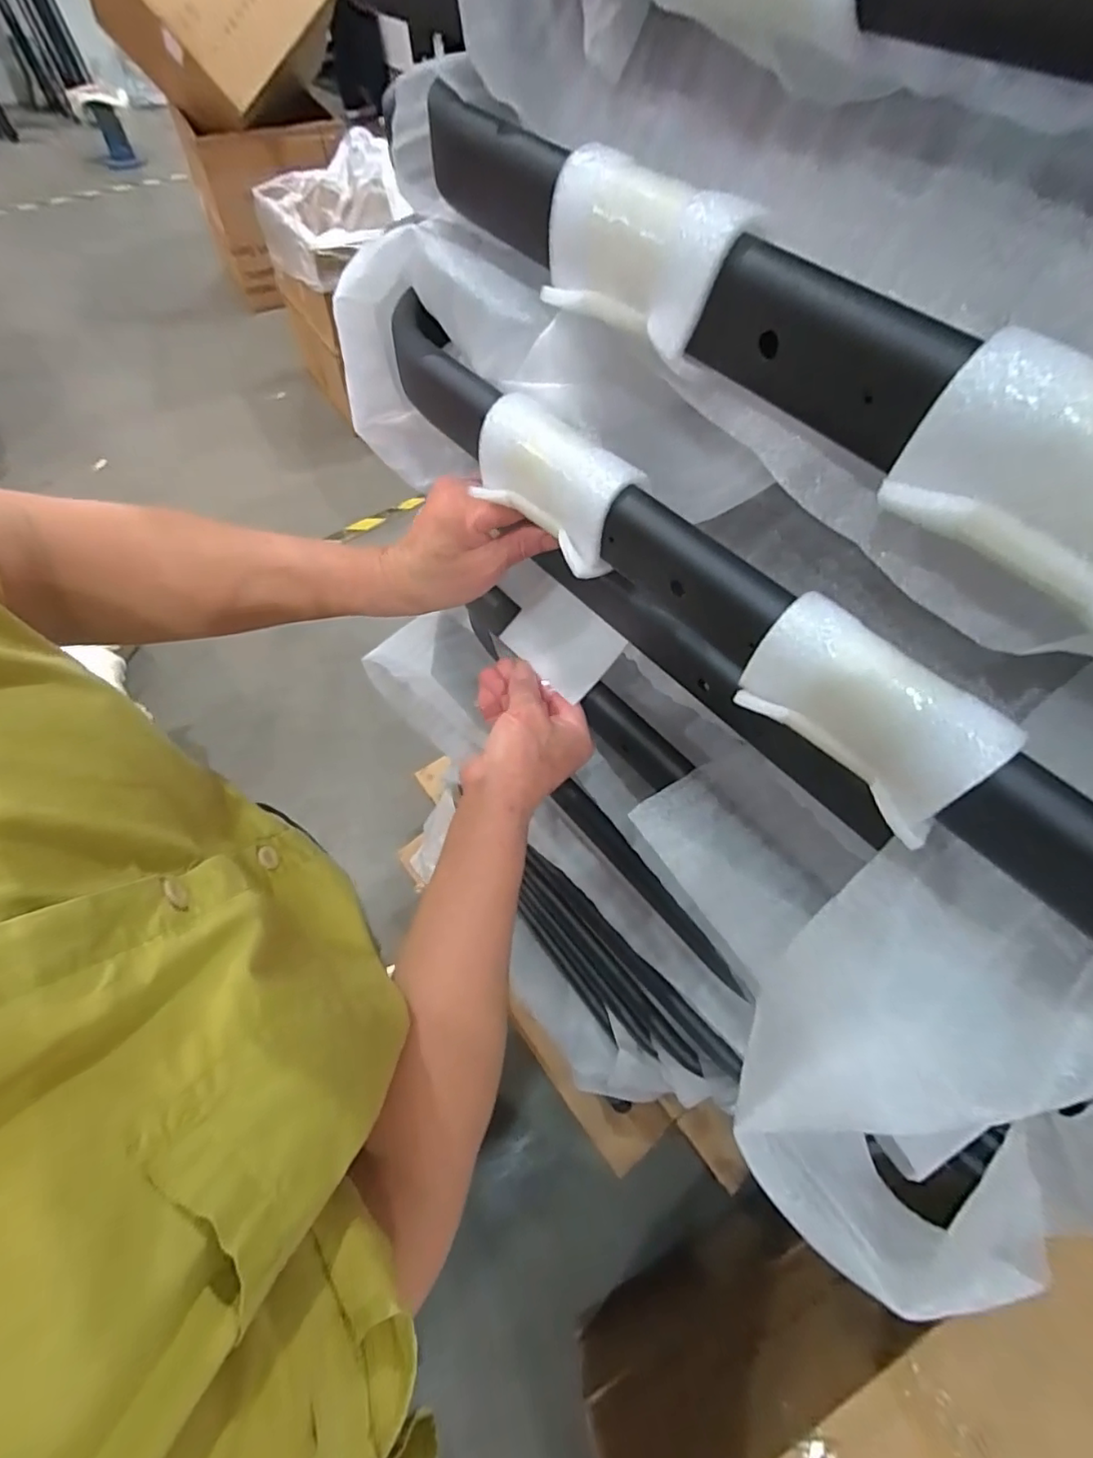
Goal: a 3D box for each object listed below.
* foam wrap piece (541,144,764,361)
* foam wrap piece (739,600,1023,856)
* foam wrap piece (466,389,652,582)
[{"bbox_3d":[0.032,-0.175,0.213,0.027,0.044,0.082,-35,66,-21],"label":"foam wrap piece"},{"bbox_3d":[0.112,-0.006,0.205,0.032,0.041,0.081,-37,67,-22],"label":"foam wrap piece"},{"bbox_3d":[0.001,-0.116,0.271,0.083,0.044,0.031,40,65,20],"label":"foam wrap piece"}]

